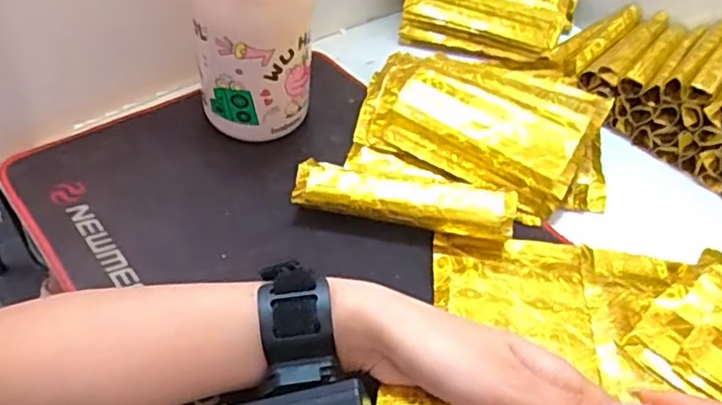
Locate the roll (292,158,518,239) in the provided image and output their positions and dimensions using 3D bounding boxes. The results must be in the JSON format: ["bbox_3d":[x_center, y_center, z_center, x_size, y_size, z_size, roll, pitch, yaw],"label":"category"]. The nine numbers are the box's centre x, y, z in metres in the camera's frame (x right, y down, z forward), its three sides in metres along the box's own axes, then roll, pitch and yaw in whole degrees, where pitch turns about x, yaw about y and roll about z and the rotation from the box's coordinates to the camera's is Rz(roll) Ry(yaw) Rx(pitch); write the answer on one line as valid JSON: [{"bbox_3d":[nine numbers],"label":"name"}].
[{"bbox_3d":[0.029,0.001,0.429,0.148,0.037,0.031,8,46,4],"label":"roll"}]

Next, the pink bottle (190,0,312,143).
[{"bbox_3d":[-0.083,-0.148,0.454,0.079,0.196,0.135,-7,47,-11],"label":"pink bottle"}]

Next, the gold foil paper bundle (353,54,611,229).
[{"bbox_3d":[0.096,-0.057,0.478,0.189,0.054,0.108,16,47,12],"label":"gold foil paper bundle"}]

